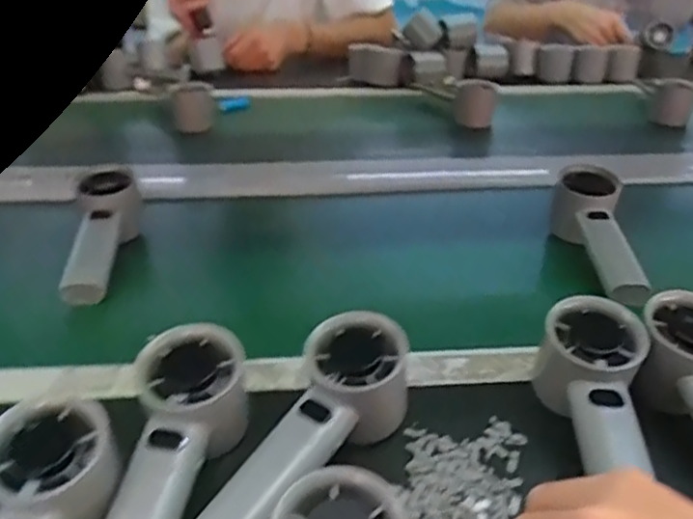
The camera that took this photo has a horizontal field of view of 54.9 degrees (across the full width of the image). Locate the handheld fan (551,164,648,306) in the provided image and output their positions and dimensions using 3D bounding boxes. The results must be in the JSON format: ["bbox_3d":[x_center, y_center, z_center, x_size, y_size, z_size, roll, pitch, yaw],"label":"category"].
[{"bbox_3d":[0.228,-0.020,0.588,0.058,0.052,0.166,-5,42,1],"label":"handheld fan"}]

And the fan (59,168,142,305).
[{"bbox_3d":[-0.213,-0.016,0.585,0.048,0.061,0.155,-5,41,1],"label":"fan"}]

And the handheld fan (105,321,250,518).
[{"bbox_3d":[-0.092,0.109,0.338,0.052,0.058,0.161,2,45,12],"label":"handheld fan"}]

